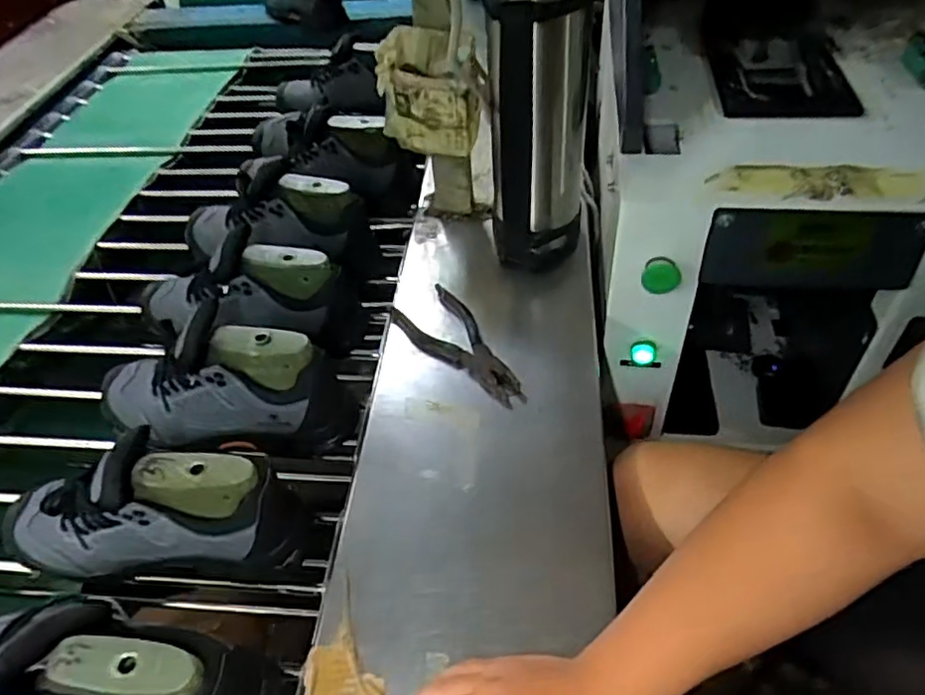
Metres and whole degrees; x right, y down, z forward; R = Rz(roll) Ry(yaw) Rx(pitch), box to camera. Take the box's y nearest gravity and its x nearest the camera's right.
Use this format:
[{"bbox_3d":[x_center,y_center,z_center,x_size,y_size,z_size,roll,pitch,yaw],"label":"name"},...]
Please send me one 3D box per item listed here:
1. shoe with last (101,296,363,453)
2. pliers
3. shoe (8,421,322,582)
[{"bbox_3d":[-0.257,0.034,0.654,0.283,0.118,0.093,7,48,10],"label":"shoe with last"},{"bbox_3d":[0.002,-0.005,0.709,0.071,0.011,0.187,-31,53,-23],"label":"pliers"},{"bbox_3d":[-0.282,0.148,0.569,0.272,0.144,0.092,-7,47,-2],"label":"shoe"}]

